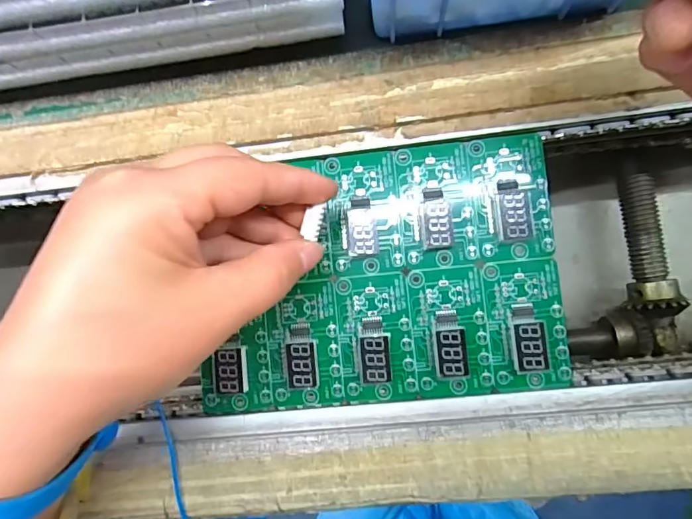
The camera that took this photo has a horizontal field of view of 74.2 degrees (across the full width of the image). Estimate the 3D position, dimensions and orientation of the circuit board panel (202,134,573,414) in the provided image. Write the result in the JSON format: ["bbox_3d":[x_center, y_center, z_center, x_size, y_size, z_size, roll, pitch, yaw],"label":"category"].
[{"bbox_3d":[0.016,0.008,0.228,0.171,0.009,0.124,-6,86,6],"label":"circuit board panel"}]

